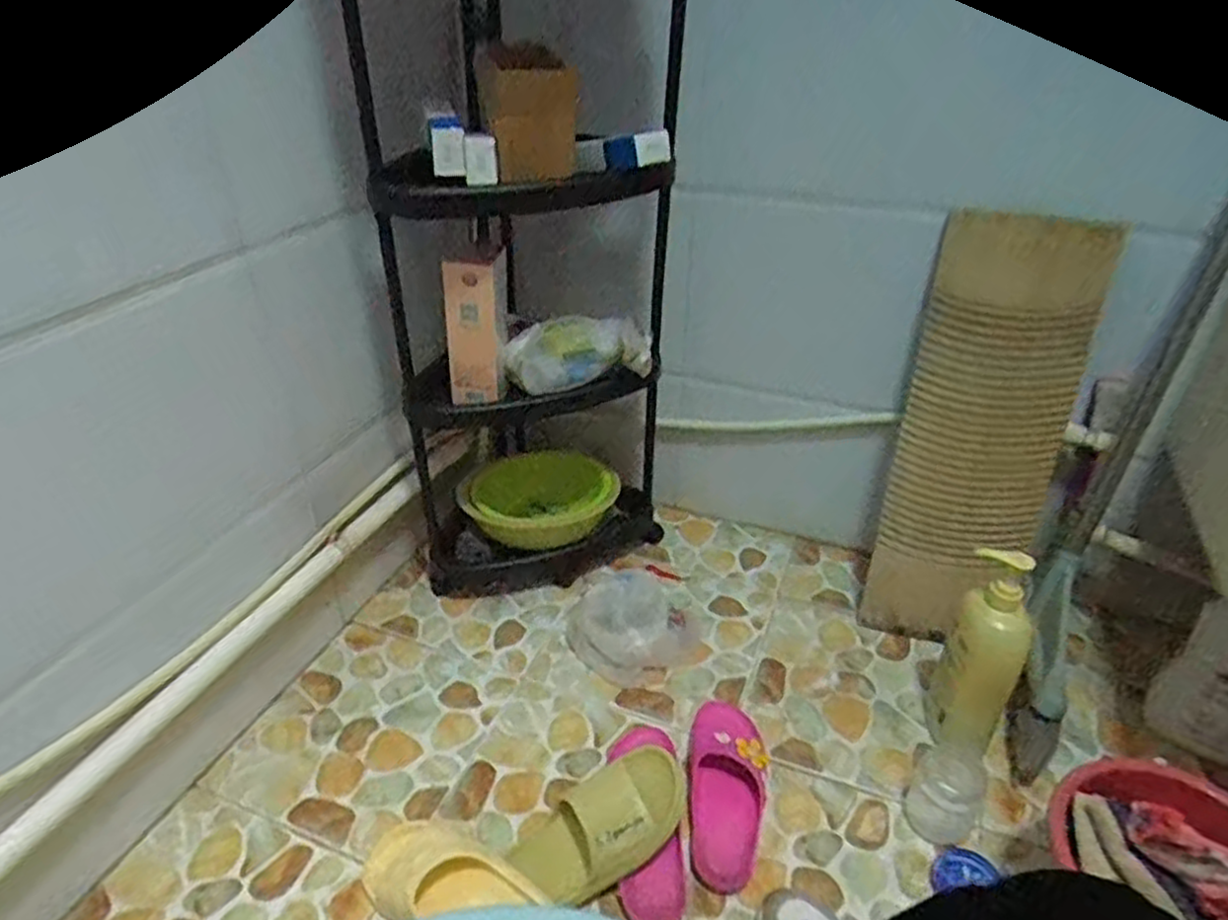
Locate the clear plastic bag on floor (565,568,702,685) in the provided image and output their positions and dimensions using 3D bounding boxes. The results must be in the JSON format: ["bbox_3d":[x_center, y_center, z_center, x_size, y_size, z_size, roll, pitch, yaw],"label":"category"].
[{"bbox_3d":[0.036,0.232,1.152,0.205,0.093,0.170,-17,37,-20],"label":"clear plastic bag on floor"}]

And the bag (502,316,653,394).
[{"bbox_3d":[-0.050,-0.153,1.056,0.205,0.097,0.071,-1,33,-2],"label":"bag"}]

